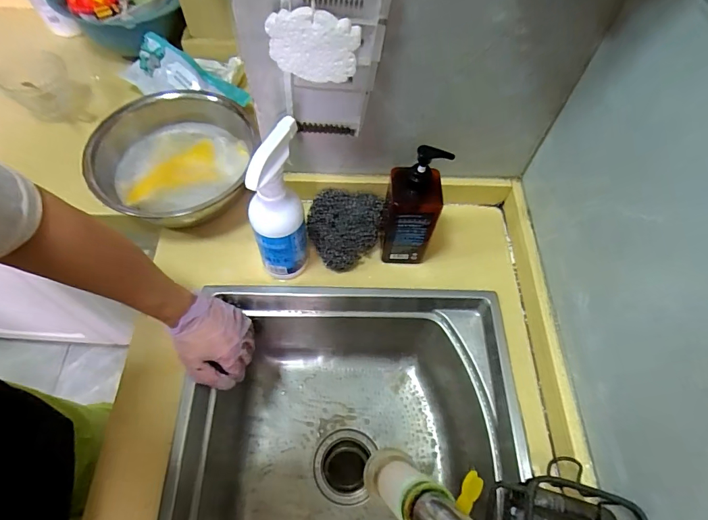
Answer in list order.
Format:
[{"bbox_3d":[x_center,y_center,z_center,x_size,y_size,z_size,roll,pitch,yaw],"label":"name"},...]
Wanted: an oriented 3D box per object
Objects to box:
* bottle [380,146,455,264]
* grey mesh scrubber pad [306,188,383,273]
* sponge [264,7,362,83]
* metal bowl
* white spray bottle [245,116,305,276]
[{"bbox_3d":[0.075,-0.071,0.551,0.070,0.201,0.070,8,61,2],"label":"bottle"},{"bbox_3d":[-0.016,-0.046,0.628,0.109,0.038,0.127,10,61,2],"label":"grey mesh scrubber pad"},{"bbox_3d":[-0.040,-0.212,0.409,0.090,0.068,0.014,12,61,4],"label":"sponge"},{"bbox_3d":[-0.272,-0.147,0.632,0.215,0.090,0.226,1,61,-2],"label":"metal bowl"},{"bbox_3d":[-0.094,-0.063,0.521,0.065,0.220,0.086,0,61,-3],"label":"white spray bottle"}]

